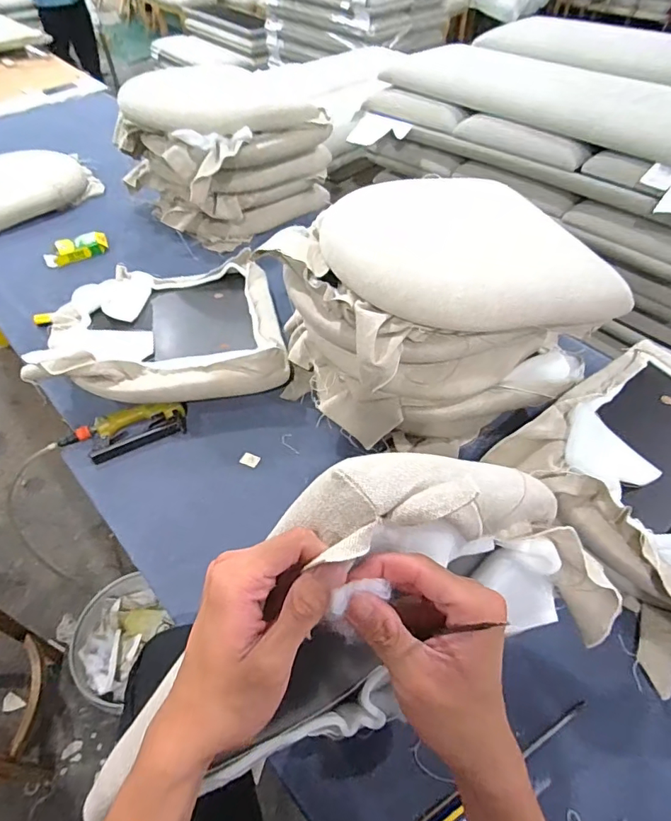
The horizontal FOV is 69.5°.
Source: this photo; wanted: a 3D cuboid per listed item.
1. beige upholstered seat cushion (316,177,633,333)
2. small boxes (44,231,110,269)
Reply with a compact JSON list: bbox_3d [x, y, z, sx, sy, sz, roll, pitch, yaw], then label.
[{"bbox_3d":[0.222,-0.298,0.863,0.486,0.112,0.441,-12,51,-10],"label":"beige upholstered seat cushion"},{"bbox_3d":[-0.765,-0.480,1.426,0.183,0.040,0.077,-26,54,-20],"label":"small boxes"}]

